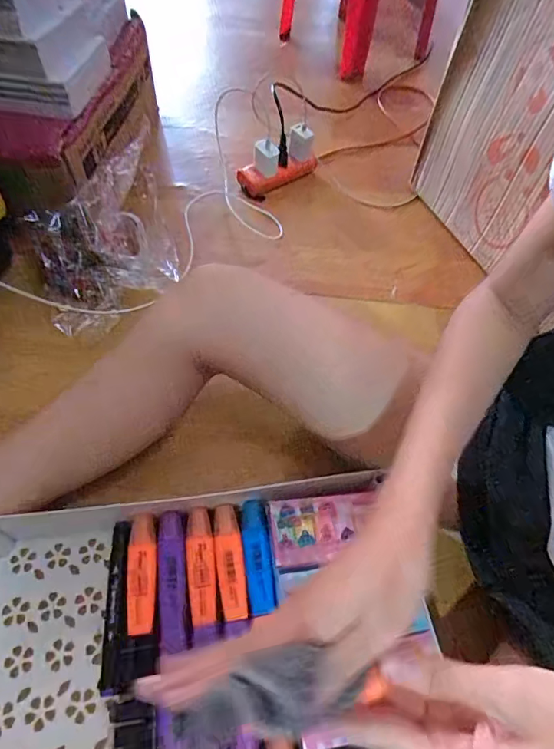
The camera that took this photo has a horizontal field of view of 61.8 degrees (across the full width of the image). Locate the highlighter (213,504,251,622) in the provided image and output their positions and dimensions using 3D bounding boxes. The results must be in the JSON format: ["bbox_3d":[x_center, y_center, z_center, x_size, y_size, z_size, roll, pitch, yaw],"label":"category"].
[{"bbox_3d":[-0.045,0.179,0.446,0.024,0.010,0.104,-7,57,-9],"label":"highlighter"}]

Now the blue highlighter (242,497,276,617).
[{"bbox_3d":[-0.018,0.169,0.440,0.024,0.018,0.101,-5,57,-7],"label":"blue highlighter"}]

